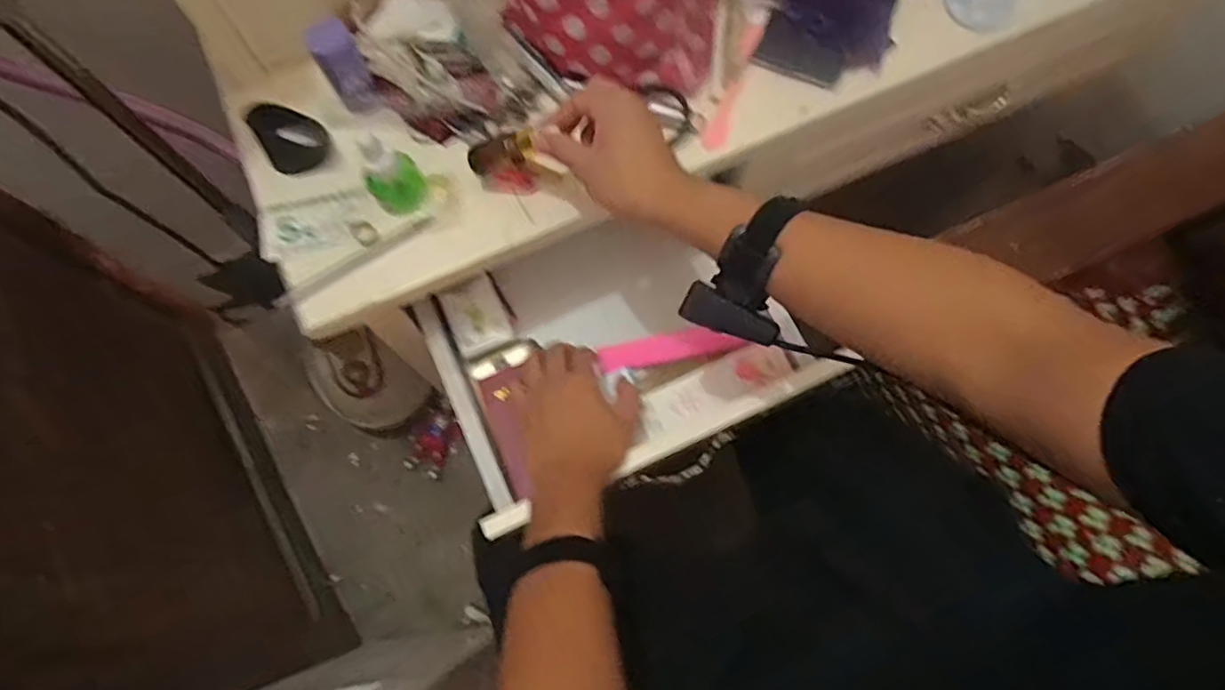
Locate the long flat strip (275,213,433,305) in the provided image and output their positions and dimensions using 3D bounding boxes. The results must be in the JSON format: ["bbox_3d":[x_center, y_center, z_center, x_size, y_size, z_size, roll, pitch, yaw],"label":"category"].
[{"bbox_3d":[-0.210,-0.070,0.516,0.139,0.005,0.012,-34,75,-10],"label":"long flat strip"}]

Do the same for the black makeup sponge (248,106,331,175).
[{"bbox_3d":[-0.273,-0.179,0.540,0.049,0.026,0.059,-32,75,-10],"label":"black makeup sponge"}]

